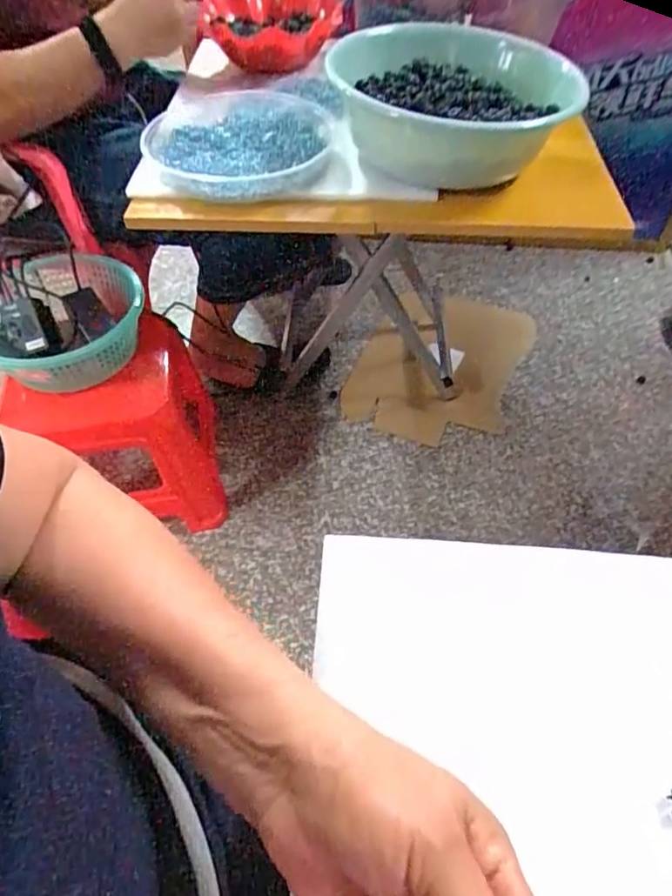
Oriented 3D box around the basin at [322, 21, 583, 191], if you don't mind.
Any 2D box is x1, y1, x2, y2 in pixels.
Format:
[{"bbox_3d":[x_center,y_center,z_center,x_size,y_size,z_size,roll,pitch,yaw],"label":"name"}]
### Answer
[{"bbox_3d":[0.141,-0.450,0.727,0.266,0.104,0.301,-8,50,-6],"label":"basin"}]

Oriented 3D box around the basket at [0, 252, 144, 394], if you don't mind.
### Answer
[{"bbox_3d":[-0.408,-0.185,0.818,0.238,0.089,0.231,0,52,1],"label":"basket"}]

